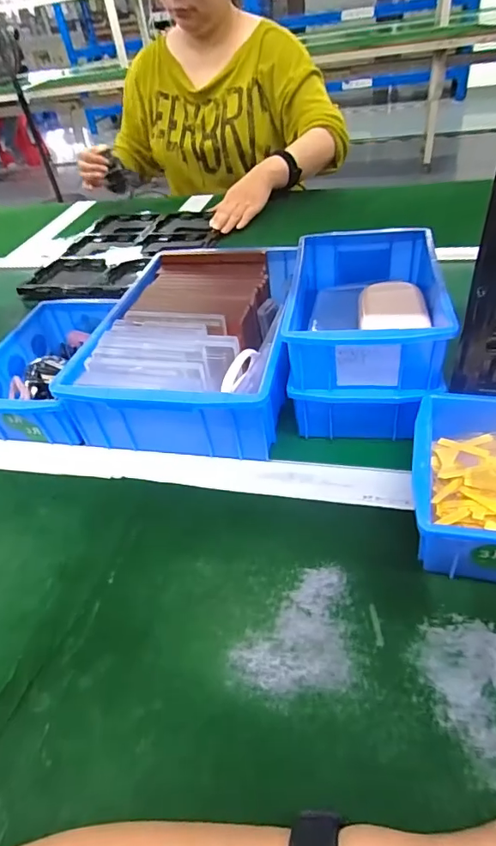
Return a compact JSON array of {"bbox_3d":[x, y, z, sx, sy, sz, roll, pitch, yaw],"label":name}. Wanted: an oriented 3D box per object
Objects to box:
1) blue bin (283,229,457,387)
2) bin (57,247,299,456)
[{"bbox_3d":[0.109,-0.107,0.454,0.122,0.074,0.196,1,44,11],"label":"blue bin"},{"bbox_3d":[-0.055,-0.086,0.524,0.200,0.084,0.275,1,44,11],"label":"bin"}]

